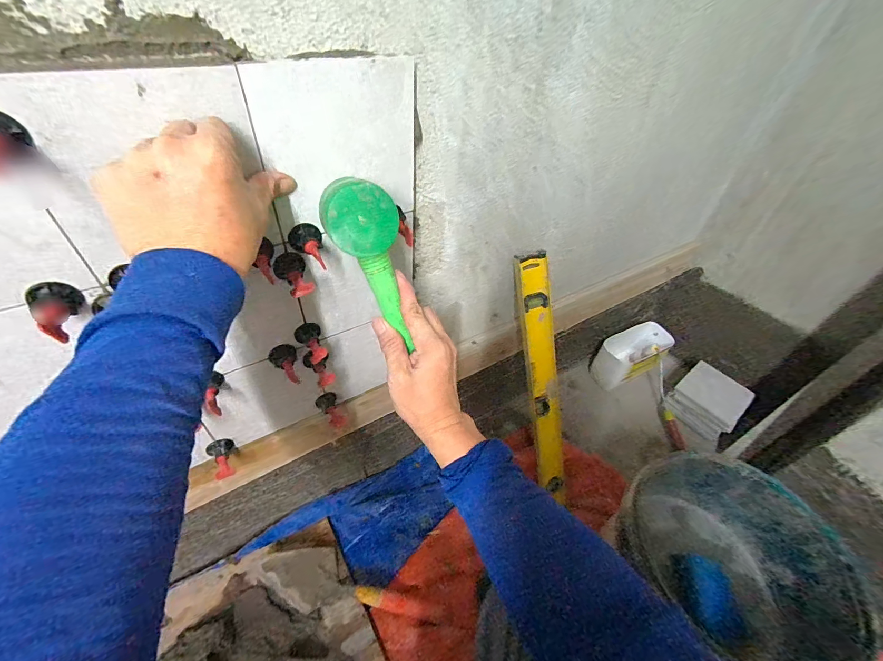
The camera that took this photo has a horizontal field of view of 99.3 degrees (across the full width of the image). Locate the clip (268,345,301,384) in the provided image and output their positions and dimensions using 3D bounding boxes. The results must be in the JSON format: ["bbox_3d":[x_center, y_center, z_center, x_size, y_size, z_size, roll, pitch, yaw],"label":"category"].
[{"bbox_3d":[-0.191,0.041,0.457,0.031,0.027,0.047,-15,49,-19],"label":"clip"}]

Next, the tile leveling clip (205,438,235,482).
[{"bbox_3d":[-0.291,0.173,0.503,0.029,0.025,0.052,-23,52,-26],"label":"tile leveling clip"}]

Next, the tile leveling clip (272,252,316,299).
[{"bbox_3d":[-0.149,-0.056,0.378,0.030,0.026,0.047,-19,50,-23],"label":"tile leveling clip"}]

